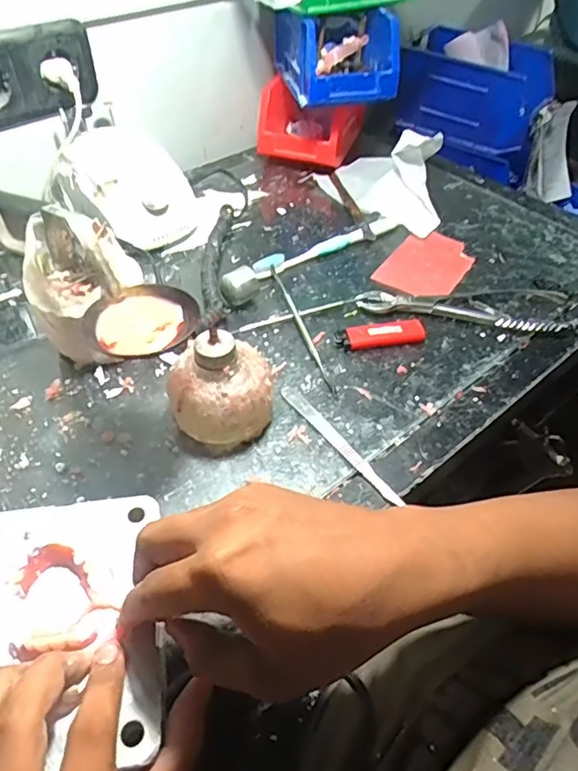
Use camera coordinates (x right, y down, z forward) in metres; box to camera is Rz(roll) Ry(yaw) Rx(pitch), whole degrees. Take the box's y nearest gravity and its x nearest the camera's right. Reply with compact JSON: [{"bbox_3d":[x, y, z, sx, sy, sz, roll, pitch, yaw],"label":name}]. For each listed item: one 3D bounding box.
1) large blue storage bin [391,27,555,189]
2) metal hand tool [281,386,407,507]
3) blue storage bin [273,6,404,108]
[{"bbox_3d":[0.299,-0.445,0.896,0.222,0.144,0.141,31,53,23],"label":"large blue storage bin"},{"bbox_3d":[0.037,0.042,0.422,0.013,0.004,0.132,-28,55,-25],"label":"metal hand tool"},{"bbox_3d":[0.048,-0.376,0.633,0.109,0.078,0.147,-8,49,-10],"label":"blue storage bin"}]

